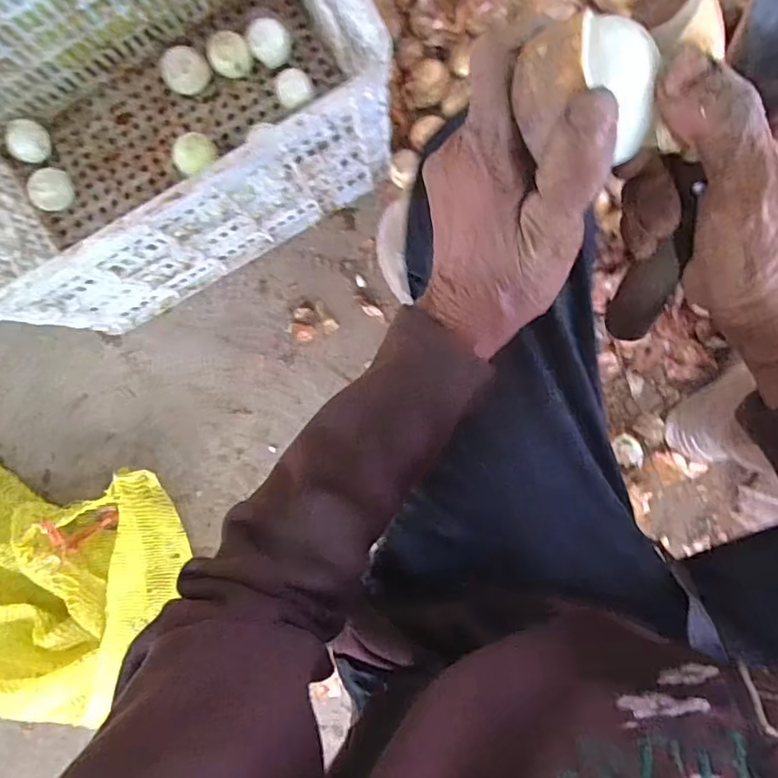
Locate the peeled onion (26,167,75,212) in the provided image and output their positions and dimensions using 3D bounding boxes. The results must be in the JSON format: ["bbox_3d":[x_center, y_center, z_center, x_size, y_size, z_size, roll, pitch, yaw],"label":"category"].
[{"bbox_3d":[-0.483,-0.285,0.790,0.056,0.062,0.058,0,90,3],"label":"peeled onion"}]

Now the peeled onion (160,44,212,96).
[{"bbox_3d":[-0.284,-0.446,0.776,0.057,0.052,0.059,0,90,3],"label":"peeled onion"}]

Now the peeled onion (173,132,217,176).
[{"bbox_3d":[-0.268,-0.325,0.770,0.058,0.045,0.055,0,90,3],"label":"peeled onion"}]

